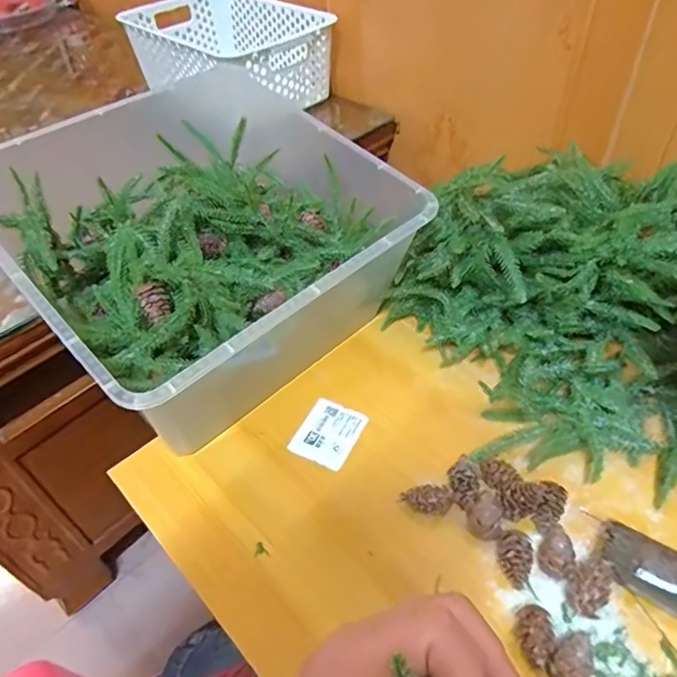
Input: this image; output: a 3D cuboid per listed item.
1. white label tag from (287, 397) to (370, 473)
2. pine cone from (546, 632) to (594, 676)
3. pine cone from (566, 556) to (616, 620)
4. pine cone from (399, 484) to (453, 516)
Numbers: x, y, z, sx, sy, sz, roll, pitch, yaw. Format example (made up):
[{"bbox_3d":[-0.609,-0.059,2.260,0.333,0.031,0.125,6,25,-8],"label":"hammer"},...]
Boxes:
[{"bbox_3d":[-0.008,0.080,0.452,0.048,0.004,0.059,22,52,17],"label":"white label tag"},{"bbox_3d":[0.141,0.191,0.320,0.022,0.016,0.038,33,57,31],"label":"pine cone"},{"bbox_3d":[0.159,0.159,0.342,0.024,0.027,0.036,31,56,30],"label":"pine cone"},{"bbox_3d":[0.064,0.120,0.393,0.036,0.020,0.020,3,46,8],"label":"pine cone"}]

